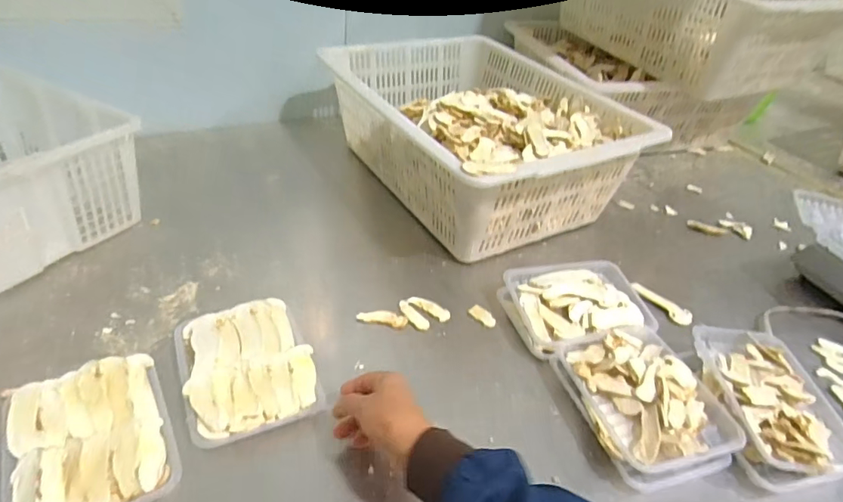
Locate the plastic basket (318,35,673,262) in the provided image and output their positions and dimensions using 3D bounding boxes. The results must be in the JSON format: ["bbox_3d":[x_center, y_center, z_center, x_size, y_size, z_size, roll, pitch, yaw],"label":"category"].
[{"bbox_3d":[0.103,-0.196,0.903,0.388,0.192,0.486,-17,44,-26],"label":"plastic basket"}]

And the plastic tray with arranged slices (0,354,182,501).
[{"bbox_3d":[-0.322,0.183,0.490,0.135,0.030,0.164,-17,44,-27],"label":"plastic tray with arranged slices"}]

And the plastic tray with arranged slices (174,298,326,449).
[{"bbox_3d":[-0.202,0.130,0.583,0.136,0.024,0.174,-14,42,-23],"label":"plastic tray with arranged slices"}]

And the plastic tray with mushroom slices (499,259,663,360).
[{"bbox_3d":[0.215,0.072,0.703,0.188,0.042,0.141,-6,40,-15],"label":"plastic tray with mushroom slices"}]

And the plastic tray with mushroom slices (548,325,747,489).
[{"bbox_3d":[0.254,0.170,0.585,0.139,0.057,0.180,-8,40,-17],"label":"plastic tray with mushroom slices"}]

